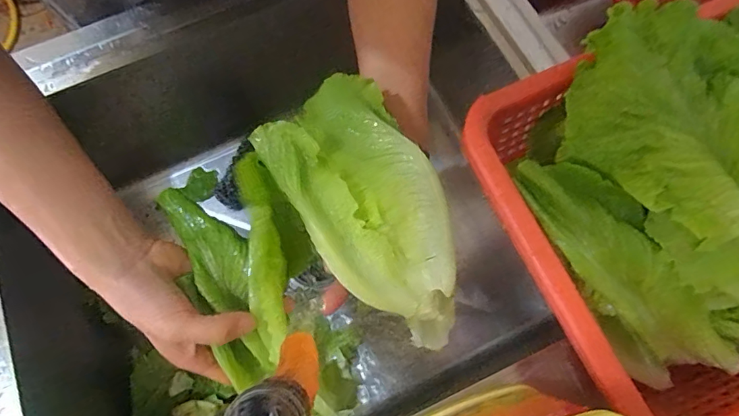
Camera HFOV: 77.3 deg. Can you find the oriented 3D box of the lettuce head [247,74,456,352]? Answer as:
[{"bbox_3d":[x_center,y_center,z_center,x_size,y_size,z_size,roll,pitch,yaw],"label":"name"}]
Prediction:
[{"bbox_3d":[0.002,0.004,0.351,0.099,0.077,0.199,-30,72,-8],"label":"lettuce head"}]

